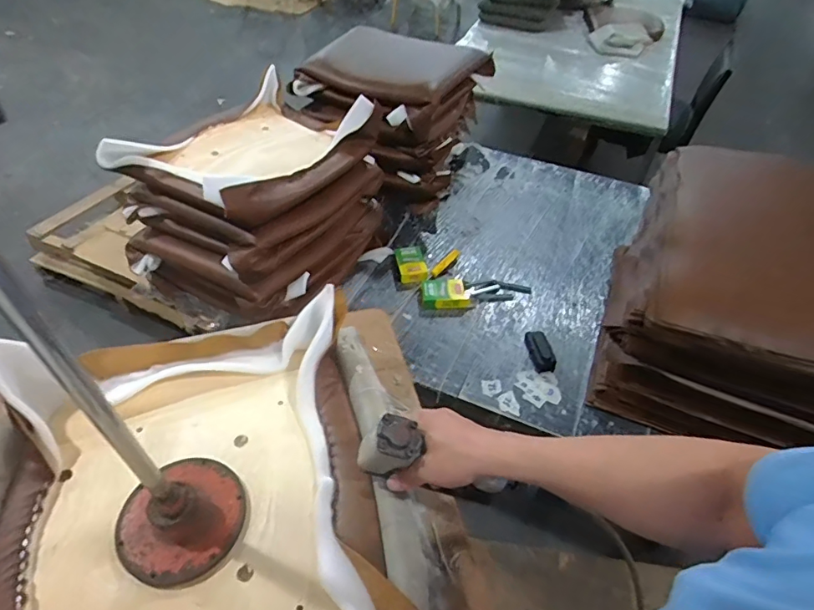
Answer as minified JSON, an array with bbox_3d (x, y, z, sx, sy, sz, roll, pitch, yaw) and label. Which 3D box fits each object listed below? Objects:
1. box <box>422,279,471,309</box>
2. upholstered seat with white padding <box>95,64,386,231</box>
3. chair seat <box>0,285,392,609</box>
[{"bbox_3d":[0.103,-0.034,1.333,0.120,0.026,0.085,-2,48,-4],"label":"box"},{"bbox_3d":[-0.361,-0.396,1.217,0.419,0.118,0.540,25,51,19],"label":"upholstered seat with white padding"},{"bbox_3d":[-0.256,0.230,0.588,0.405,0.096,0.463,-11,49,-12],"label":"chair seat"}]

